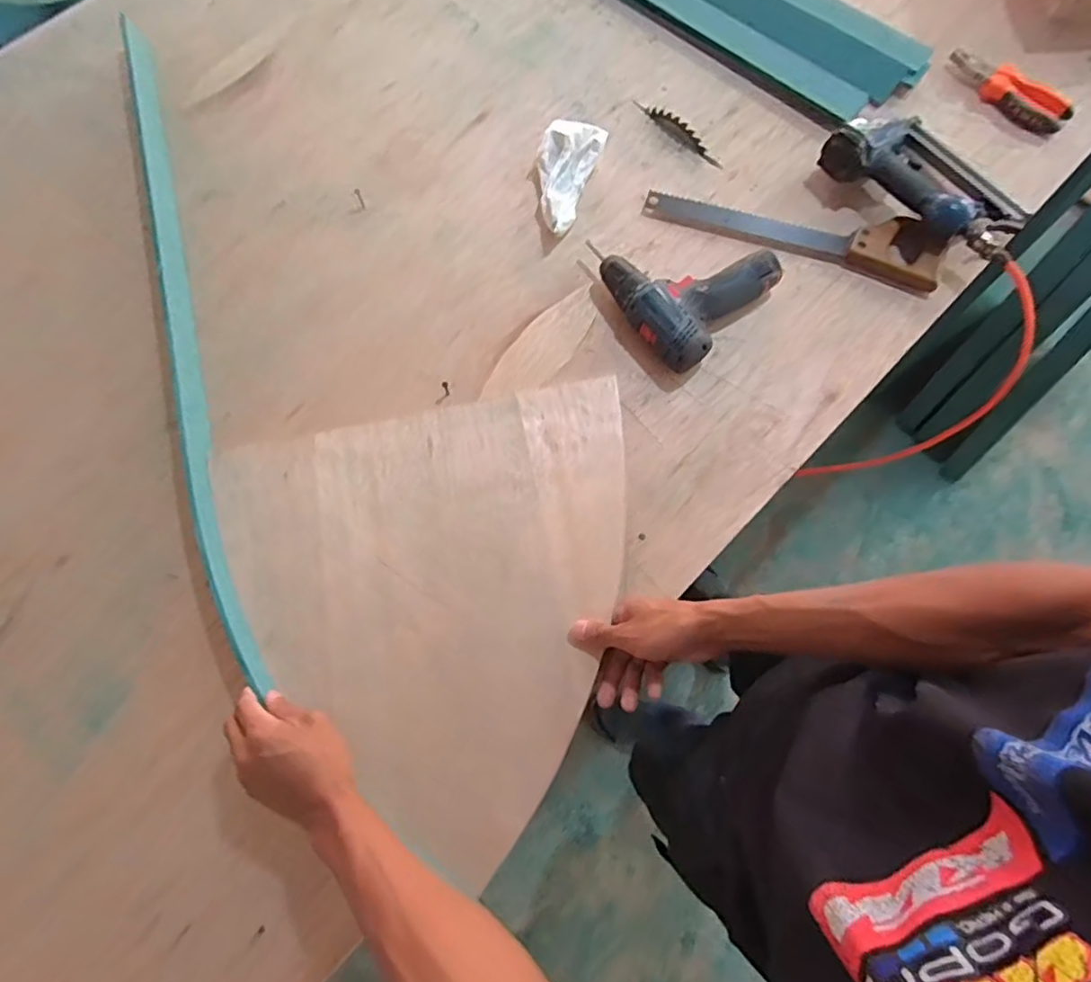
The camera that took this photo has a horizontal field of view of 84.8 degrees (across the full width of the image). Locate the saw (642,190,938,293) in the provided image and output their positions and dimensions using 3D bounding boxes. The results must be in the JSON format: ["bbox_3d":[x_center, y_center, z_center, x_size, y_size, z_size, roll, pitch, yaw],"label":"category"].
[{"bbox_3d":[0.317,-0.347,0.770,0.365,0.024,0.083,20,74,5],"label":"saw"}]

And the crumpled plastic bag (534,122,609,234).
[{"bbox_3d":[0.019,-0.411,0.779,0.081,0.038,0.168,20,74,6],"label":"crumpled plastic bag"}]

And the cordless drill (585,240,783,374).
[{"bbox_3d":[0.157,-0.259,0.723,0.189,0.047,0.187,42,77,11],"label":"cordless drill"}]

